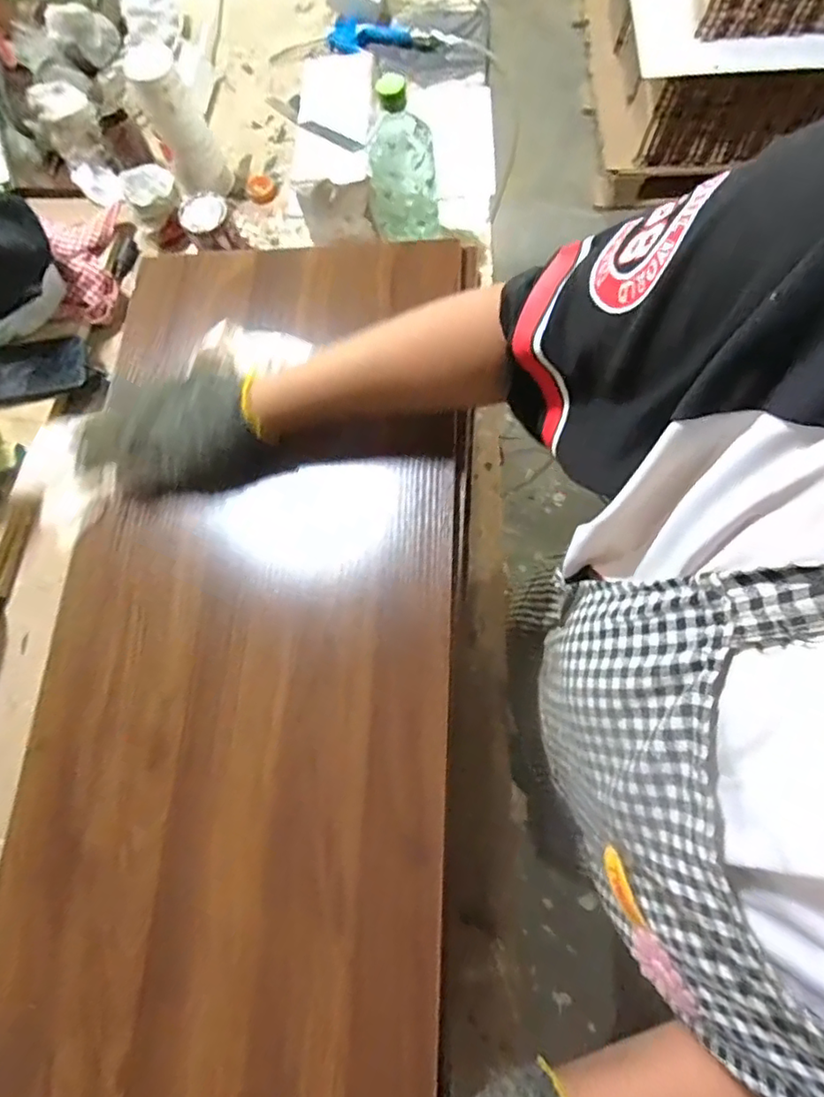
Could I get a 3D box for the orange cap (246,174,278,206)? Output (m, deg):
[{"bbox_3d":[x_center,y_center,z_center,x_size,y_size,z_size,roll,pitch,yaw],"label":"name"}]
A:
[{"bbox_3d":[-0.222,-0.532,0.842,0.043,0.013,0.043,0,73,1],"label":"orange cap"}]

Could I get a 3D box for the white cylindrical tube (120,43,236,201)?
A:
[{"bbox_3d":[-0.308,-0.570,0.761,0.075,0.148,0.075,0,73,1],"label":"white cylindrical tube"}]

